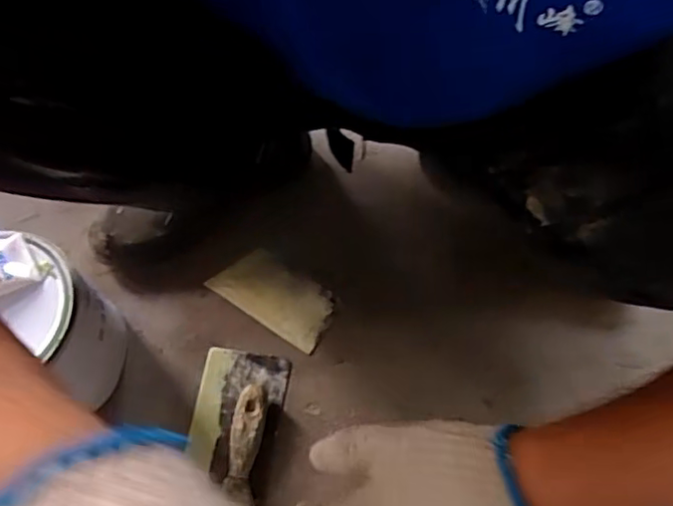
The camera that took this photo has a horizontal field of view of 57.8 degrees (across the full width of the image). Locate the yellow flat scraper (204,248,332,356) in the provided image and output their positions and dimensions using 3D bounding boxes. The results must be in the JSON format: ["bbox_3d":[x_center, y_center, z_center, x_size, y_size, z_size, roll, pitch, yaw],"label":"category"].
[{"bbox_3d":[-0.069,0.047,0.694,0.135,0.004,0.072,32,67,12],"label":"yellow flat scraper"}]

